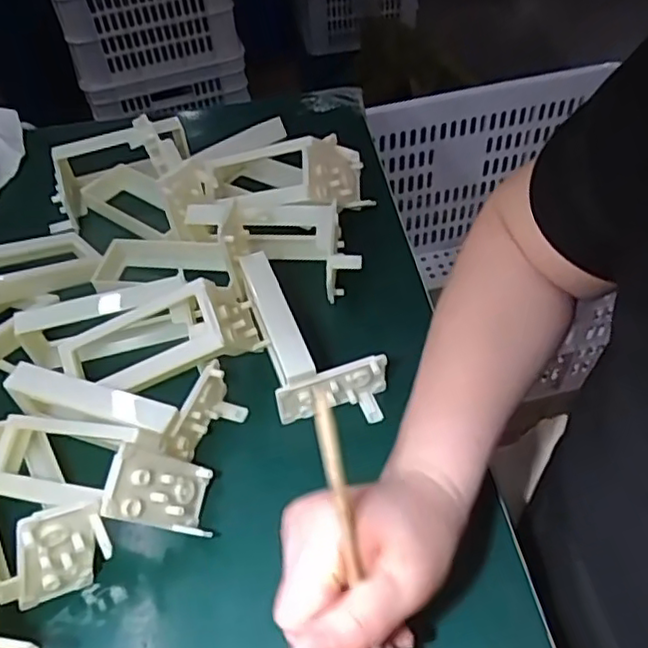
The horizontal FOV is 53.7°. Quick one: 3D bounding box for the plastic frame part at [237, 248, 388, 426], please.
[{"bbox_3d":[-0.007,0.007,0.465,0.076,0.053,0.132,-14,51,-7],"label":"plastic frame part"}]

